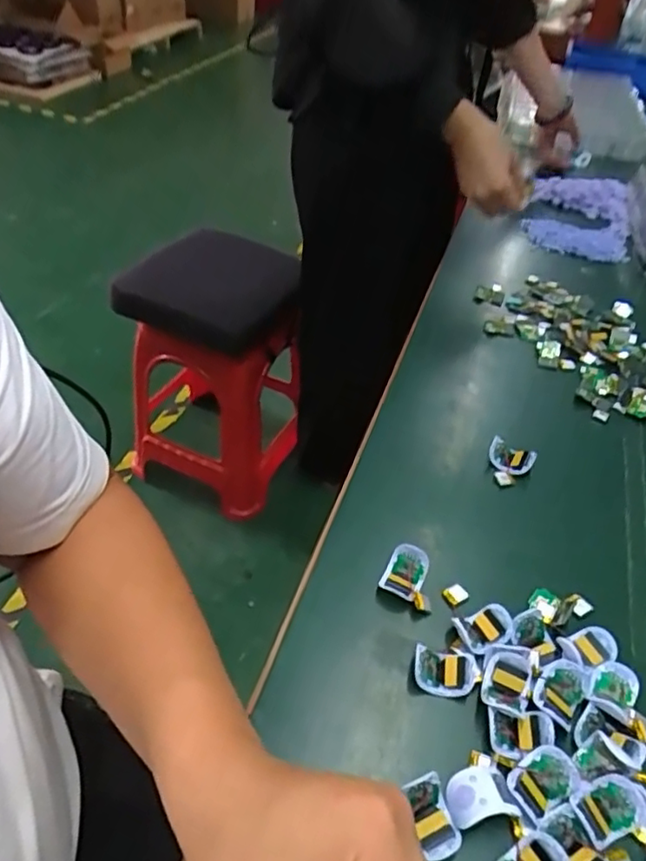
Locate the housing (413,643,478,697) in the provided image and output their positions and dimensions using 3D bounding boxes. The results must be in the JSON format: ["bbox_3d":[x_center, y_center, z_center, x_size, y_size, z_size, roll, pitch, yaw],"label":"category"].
[{"bbox_3d":[0.087,0.171,0.439,0.044,0.017,0.033,13,44,9],"label":"housing"}]

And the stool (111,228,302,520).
[{"bbox_3d":[-0.231,-0.121,1.455,0.344,0.585,0.377,13,44,7],"label":"stool"}]

